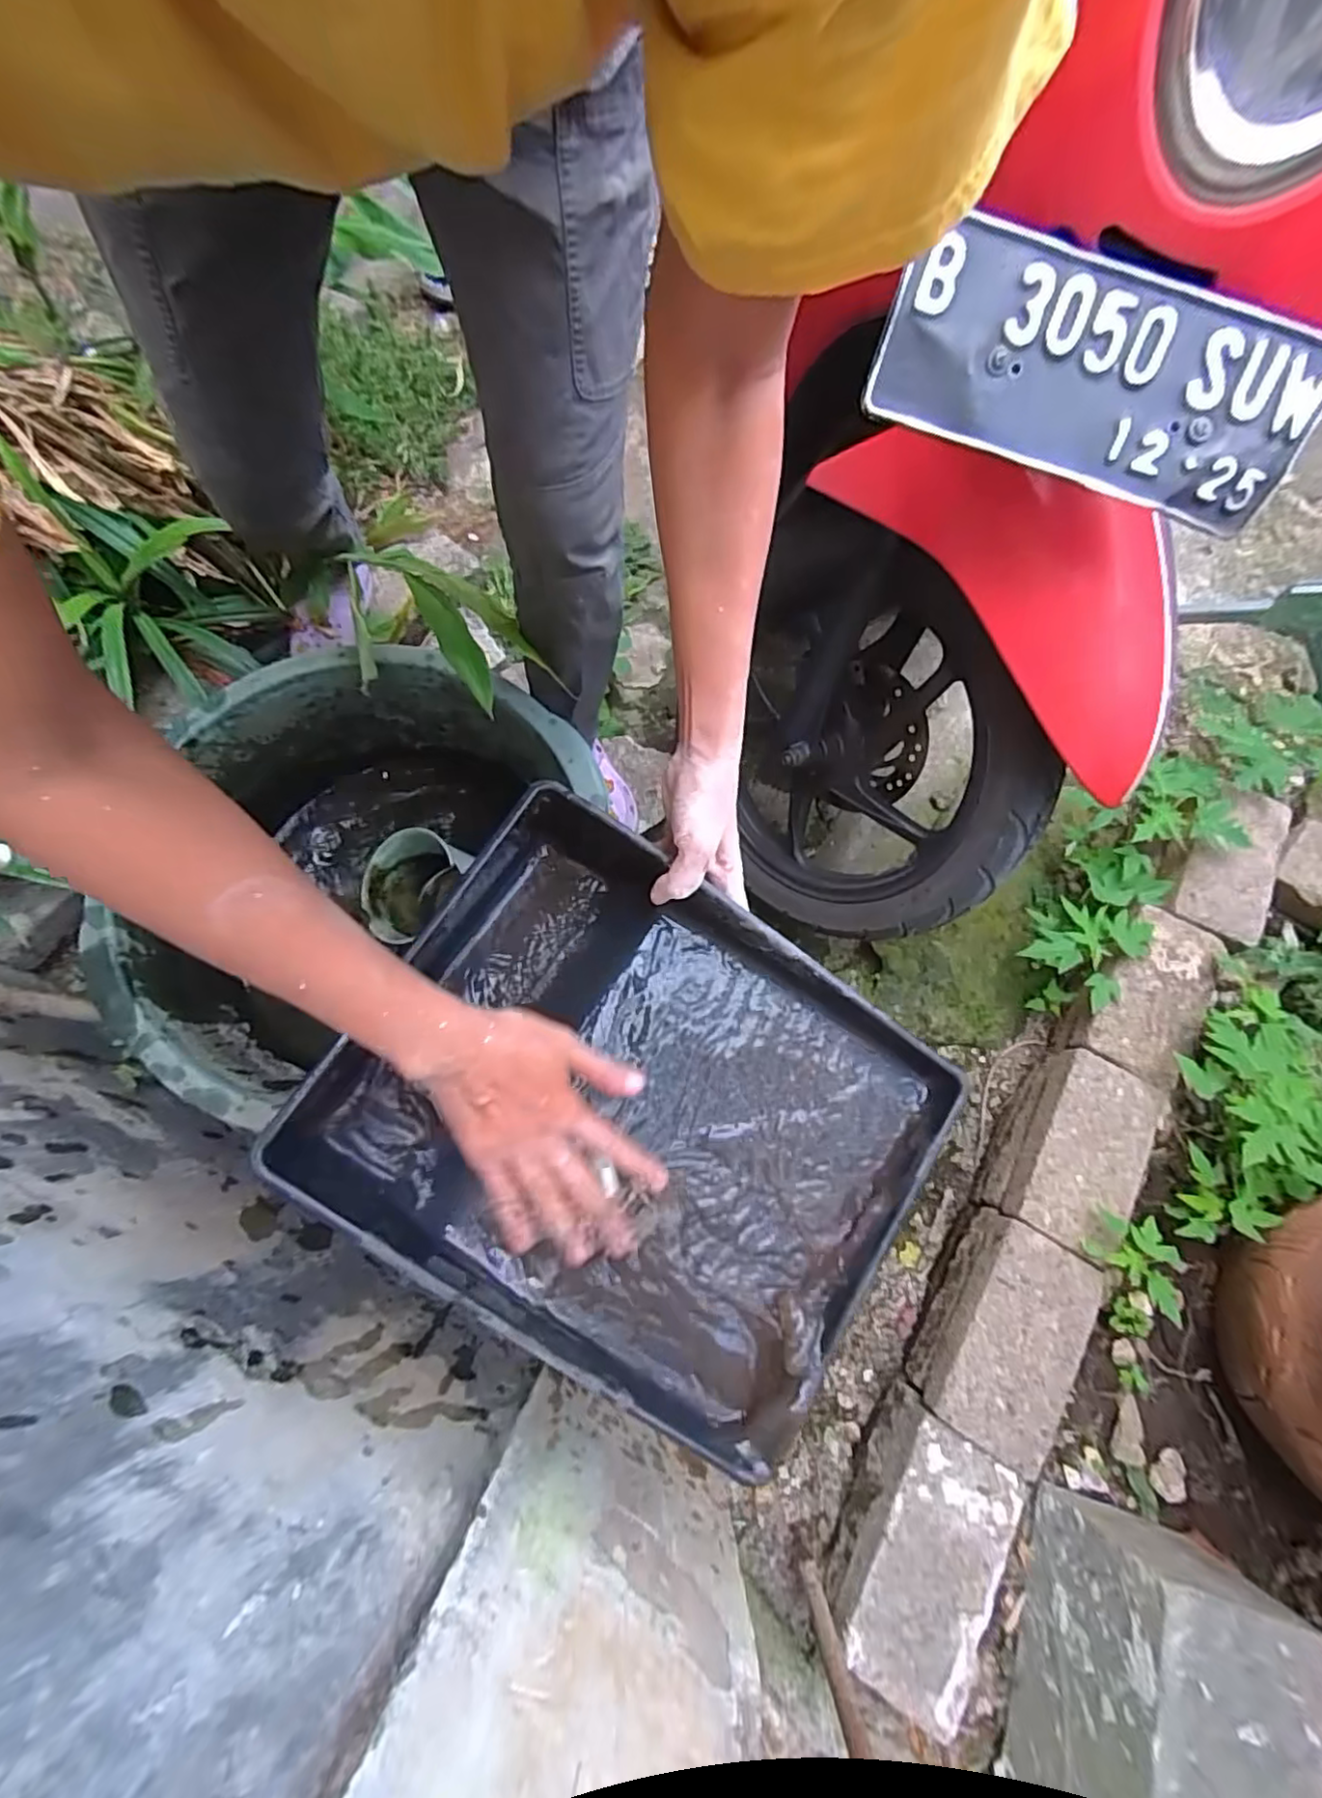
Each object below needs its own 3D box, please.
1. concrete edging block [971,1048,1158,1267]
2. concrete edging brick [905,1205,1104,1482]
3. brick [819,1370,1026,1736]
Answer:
[{"bbox_3d":[0.478,0.299,0.775,0.110,0.124,0.207,35,74,12],"label":"concrete edging block"},{"bbox_3d":[0.370,0.469,0.710,0.112,0.106,0.208,32,73,11],"label":"concrete edging brick"},{"bbox_3d":[0.256,0.631,0.643,0.113,0.112,0.208,29,73,10],"label":"brick"}]

